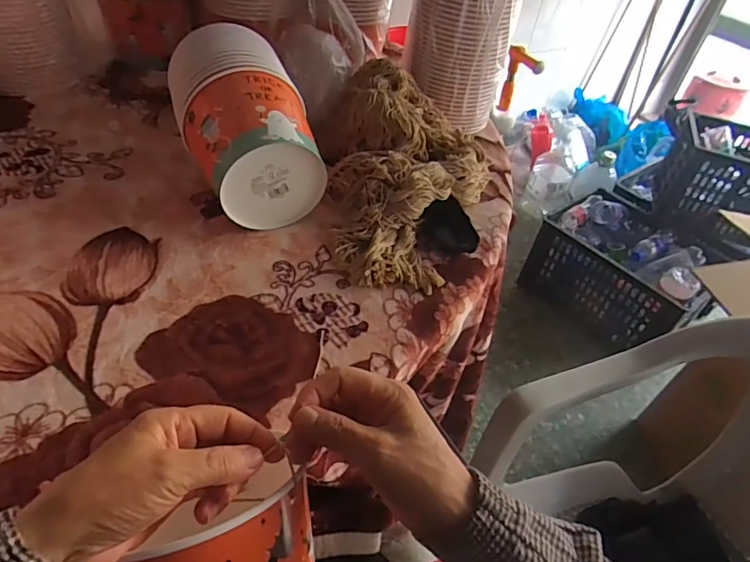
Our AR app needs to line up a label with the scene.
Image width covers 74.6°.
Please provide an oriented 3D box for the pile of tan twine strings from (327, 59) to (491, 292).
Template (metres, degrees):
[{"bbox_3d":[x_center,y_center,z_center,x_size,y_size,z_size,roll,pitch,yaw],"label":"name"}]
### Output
[{"bbox_3d":[0.046,-0.157,0.677,0.242,0.113,0.370,6,44,-1],"label":"pile of tan twine strings"}]

